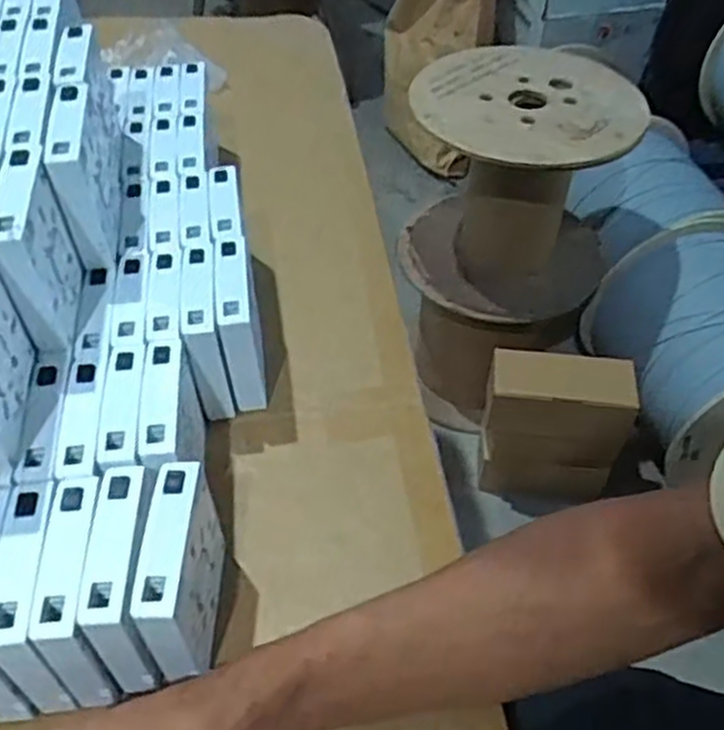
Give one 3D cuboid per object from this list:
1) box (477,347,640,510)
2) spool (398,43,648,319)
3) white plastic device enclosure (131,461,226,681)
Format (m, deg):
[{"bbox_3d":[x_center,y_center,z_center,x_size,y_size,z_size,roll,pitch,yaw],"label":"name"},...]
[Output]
[{"bbox_3d":[0.301,0.109,1.257,0.212,0.285,0.090,5,47,3],"label":"box"},{"bbox_3d":[0.248,-0.291,1.270,0.340,0.328,0.349,16,49,13],"label":"spool"},{"bbox_3d":[-0.092,0.111,0.404,0.026,0.092,0.094,0,47,-1],"label":"white plastic device enclosure"}]

